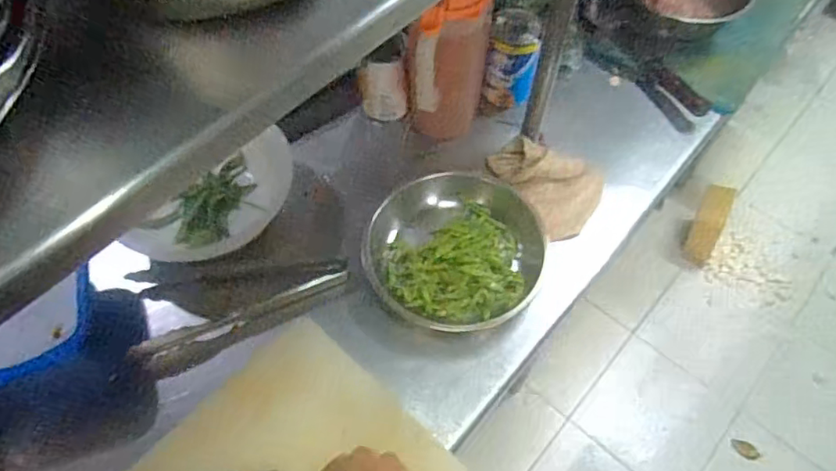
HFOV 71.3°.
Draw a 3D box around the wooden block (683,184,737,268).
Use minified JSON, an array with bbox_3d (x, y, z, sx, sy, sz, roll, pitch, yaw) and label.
[{"bbox_3d":[0.806,-0.029,1.614,0.071,0.052,0.224,20,98,11],"label":"wooden block"}]

